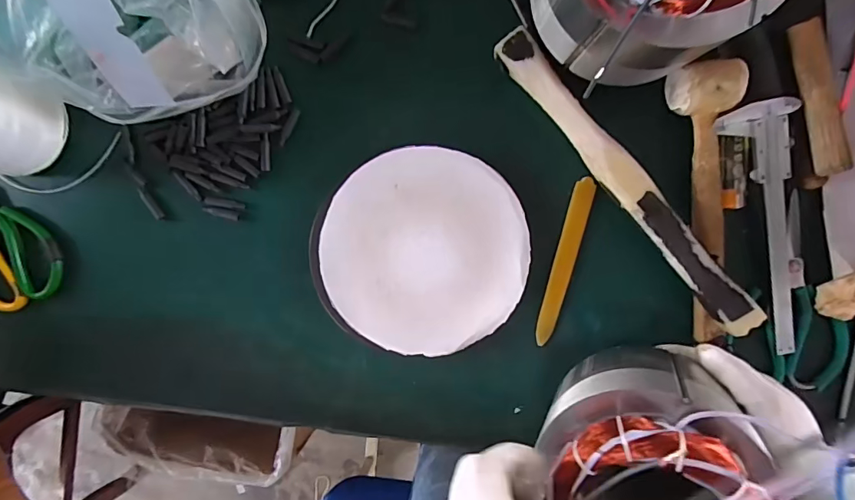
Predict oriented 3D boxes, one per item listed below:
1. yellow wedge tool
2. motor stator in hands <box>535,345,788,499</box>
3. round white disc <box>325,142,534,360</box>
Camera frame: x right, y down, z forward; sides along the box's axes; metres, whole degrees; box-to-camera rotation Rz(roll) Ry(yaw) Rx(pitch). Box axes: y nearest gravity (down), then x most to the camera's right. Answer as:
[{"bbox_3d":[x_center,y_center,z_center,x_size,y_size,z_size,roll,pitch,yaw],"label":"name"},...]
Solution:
[{"bbox_3d":[0.131,0.013,0.433,0.019,0.004,0.161,13,98,2],"label":"yellow wedge tool"},{"bbox_3d":[0.151,0.156,0.318,0.149,0.149,0.122,-34,94,7],"label":"motor stator in hands"},{"bbox_3d":[-0.004,0.002,0.433,0.189,0.015,0.188,0,97,4],"label":"round white disc"}]

